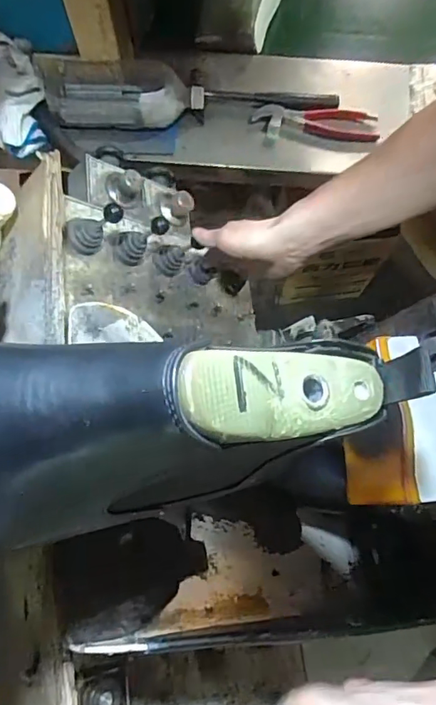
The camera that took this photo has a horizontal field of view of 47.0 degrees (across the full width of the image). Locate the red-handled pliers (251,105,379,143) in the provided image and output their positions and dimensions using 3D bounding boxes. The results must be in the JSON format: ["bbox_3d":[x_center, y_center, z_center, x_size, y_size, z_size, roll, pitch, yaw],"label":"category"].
[{"bbox_3d":[0.154,-0.361,0.788,0.192,0.011,0.058,2,74,1],"label":"red-handled pliers"}]

